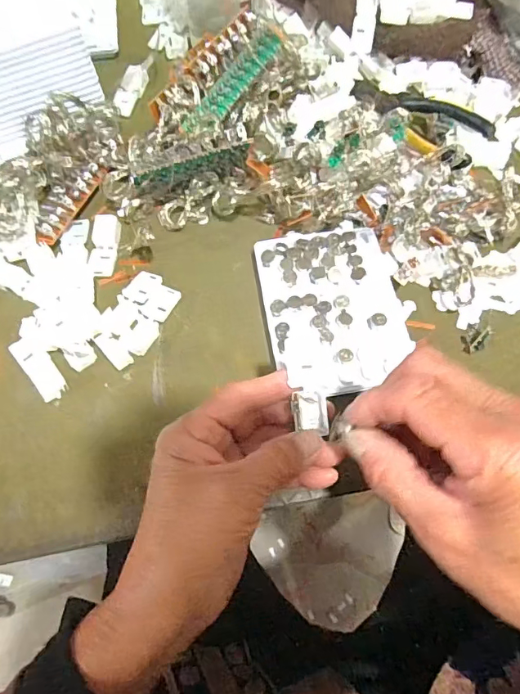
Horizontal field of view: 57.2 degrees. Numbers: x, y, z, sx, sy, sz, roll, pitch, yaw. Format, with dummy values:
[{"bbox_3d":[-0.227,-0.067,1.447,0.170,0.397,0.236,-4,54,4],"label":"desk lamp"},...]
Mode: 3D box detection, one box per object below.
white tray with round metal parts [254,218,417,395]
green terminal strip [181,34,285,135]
[{"bbox_3d":[0.052,-0.033,0.352,0.097,0.015,0.138,-9,67,-4],"label":"white tray with round metal parts"},{"bbox_3d":[-0.016,-0.226,0.398,0.022,0.017,0.134,34,71,13],"label":"green terminal strip"}]

